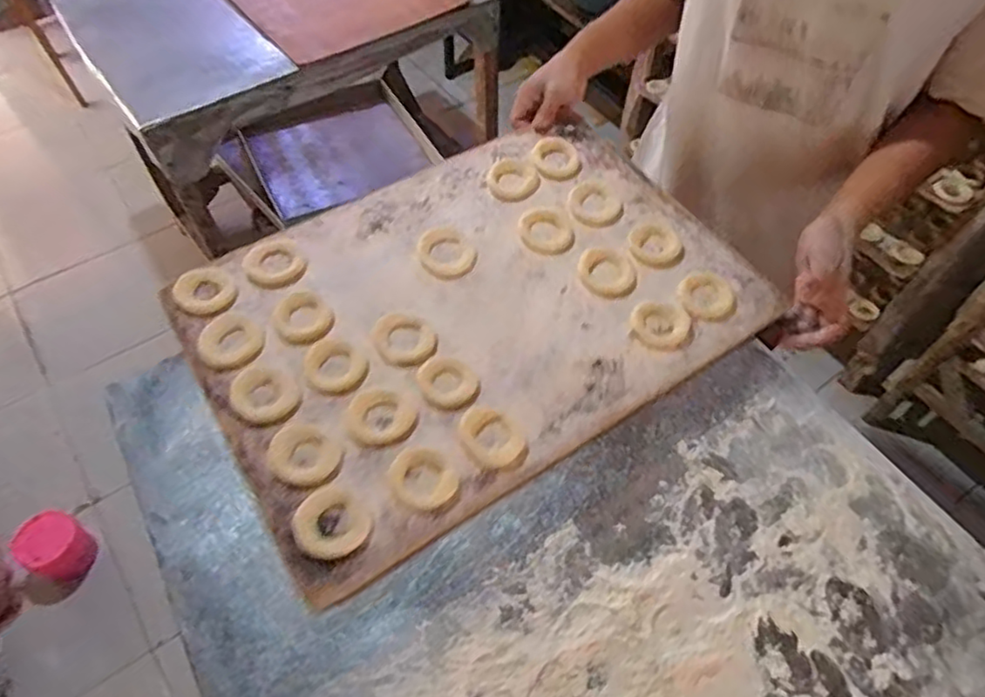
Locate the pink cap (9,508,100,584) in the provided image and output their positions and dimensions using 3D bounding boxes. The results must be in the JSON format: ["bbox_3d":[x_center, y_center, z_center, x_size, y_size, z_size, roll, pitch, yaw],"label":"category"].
[{"bbox_3d":[-0.965,0.434,1.435,0.117,0.132,0.125,25,59,16],"label":"pink cap"}]

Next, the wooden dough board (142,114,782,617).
[{"bbox_3d":[-0.023,-0.058,0.743,0.580,0.013,0.427,-29,61,-19],"label":"wooden dough board"}]

